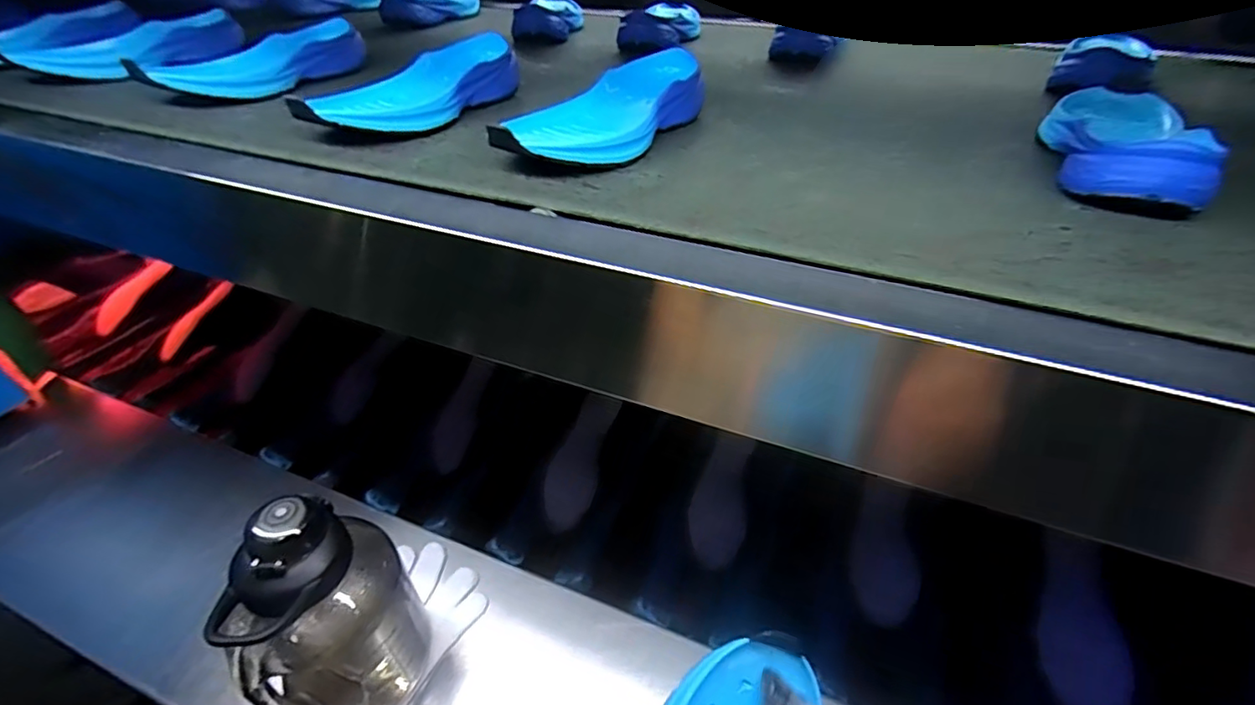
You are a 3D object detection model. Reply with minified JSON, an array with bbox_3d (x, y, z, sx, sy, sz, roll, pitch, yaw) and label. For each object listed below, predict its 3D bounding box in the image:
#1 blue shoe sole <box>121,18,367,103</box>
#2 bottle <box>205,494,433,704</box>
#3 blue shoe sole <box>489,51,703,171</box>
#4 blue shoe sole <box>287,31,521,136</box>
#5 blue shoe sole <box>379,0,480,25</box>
[{"bbox_3d":[-0.364,-0.295,0.545,0.073,0.037,0.212,21,48,22],"label":"blue shoe sole"},{"bbox_3d":[-0.236,0.216,0.431,0.100,0.210,0.125,16,46,17],"label":"bottle"},{"bbox_3d":[-0.011,-0.193,0.434,0.080,0.038,0.222,21,48,22],"label":"blue shoe sole"},{"bbox_3d":[-0.190,-0.236,0.480,0.088,0.038,0.227,20,47,20],"label":"blue shoe sole"},{"bbox_3d":[-0.296,-0.561,0.866,0.068,0.038,0.222,14,45,15],"label":"blue shoe sole"}]

